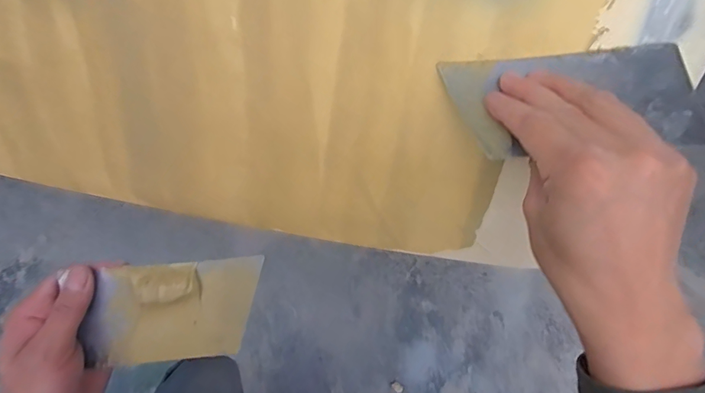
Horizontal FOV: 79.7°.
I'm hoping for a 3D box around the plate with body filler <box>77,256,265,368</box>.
[{"bbox_3d":[-0.132,0.086,0.310,0.125,0.012,0.073,-3,96,-4],"label":"plate with body filler"}]

